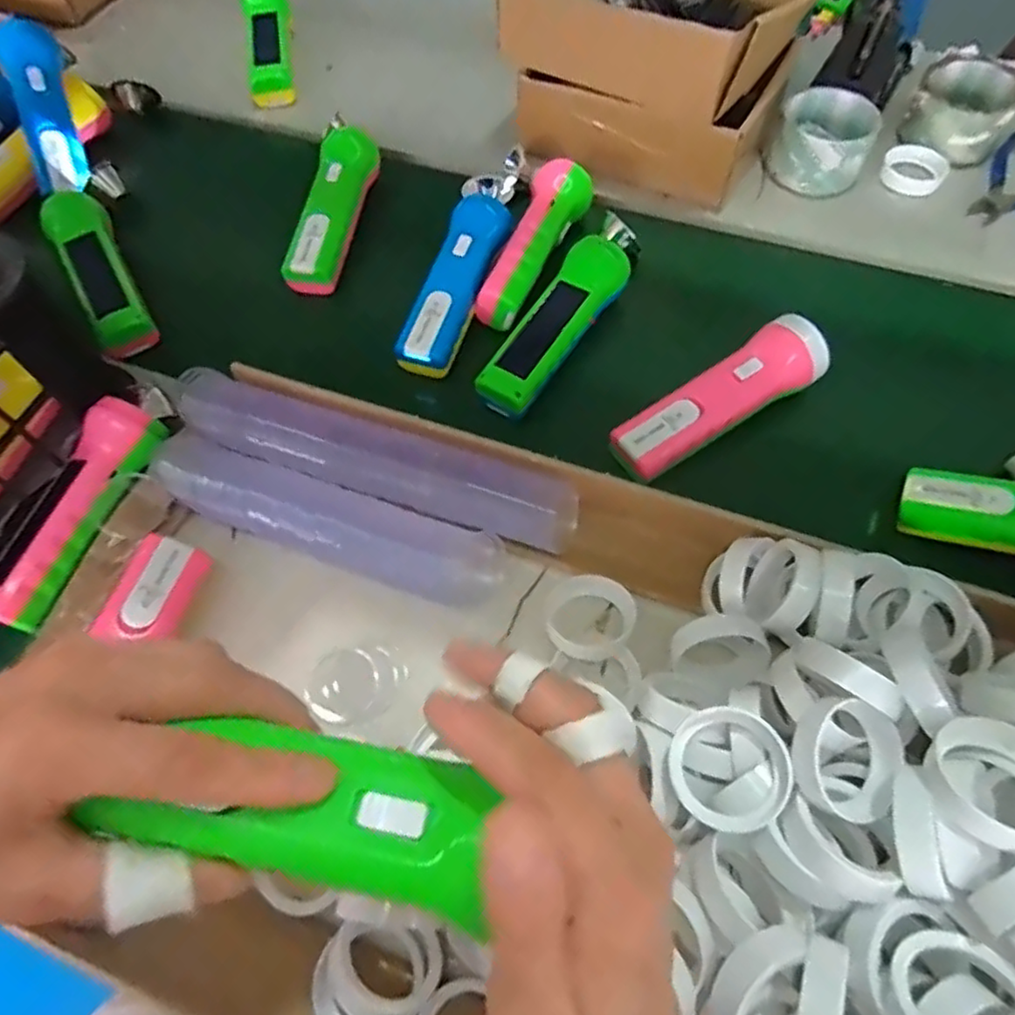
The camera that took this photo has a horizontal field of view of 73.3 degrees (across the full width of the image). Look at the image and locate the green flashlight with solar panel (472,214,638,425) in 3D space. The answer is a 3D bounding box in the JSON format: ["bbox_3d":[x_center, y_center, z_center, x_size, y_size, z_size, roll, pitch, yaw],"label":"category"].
[{"bbox_3d":[0.049,-0.154,0.529,0.049,0.043,0.204,30,68,18],"label":"green flashlight with solar panel"}]

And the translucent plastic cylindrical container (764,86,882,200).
[{"bbox_3d":[0.281,-0.325,0.611,0.082,0.048,0.090,23,66,15],"label":"translucent plastic cylindrical container"}]

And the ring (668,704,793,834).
[{"bbox_3d":[0.104,0.123,0.321,0.054,0.009,0.054,-10,63,20],"label":"ring"}]

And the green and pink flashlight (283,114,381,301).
[{"bbox_3d":[-0.147,-0.265,0.591,0.047,0.032,0.182,4,62,6],"label":"green and pink flashlight"}]

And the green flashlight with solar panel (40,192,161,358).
[{"bbox_3d":[-0.331,-0.189,0.550,0.046,0.047,0.146,-28,63,-11],"label":"green flashlight with solar panel"}]

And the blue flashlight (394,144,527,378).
[{"bbox_3d":[-0.031,-0.209,0.556,0.051,0.038,0.232,12,63,10],"label":"blue flashlight"}]

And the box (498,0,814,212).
[{"bbox_3d":[0.133,-0.411,0.603,0.221,0.135,0.211,25,66,16],"label":"box"}]

